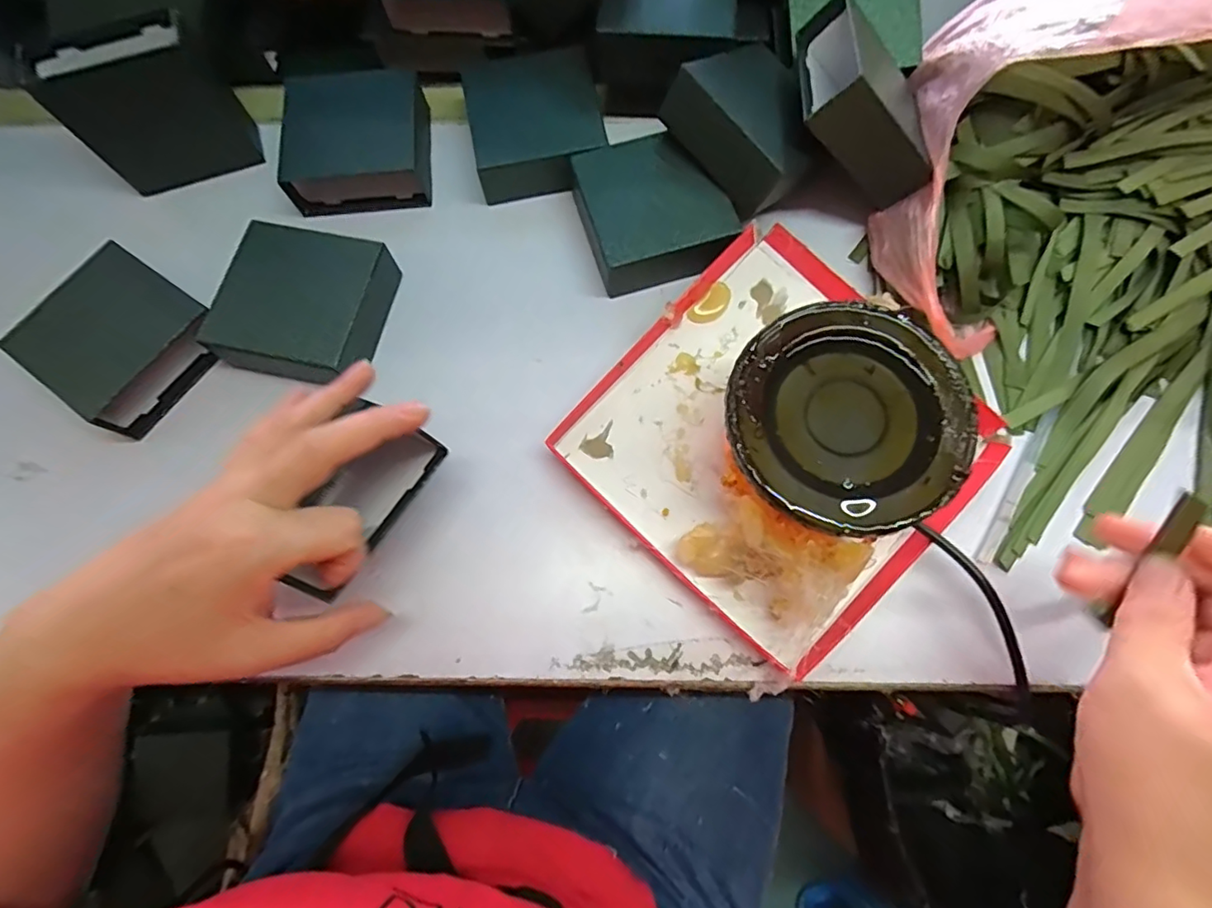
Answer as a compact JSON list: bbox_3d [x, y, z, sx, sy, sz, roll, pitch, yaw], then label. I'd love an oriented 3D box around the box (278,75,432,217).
[{"bbox_3d":[-0.177,-0.221,0.400,0.092,0.033,0.090,-5,74,0],"label":"box"}]

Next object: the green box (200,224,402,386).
[{"bbox_3d":[-0.190,-0.092,0.358,0.092,0.035,0.098,9,74,4],"label":"green box"}]

